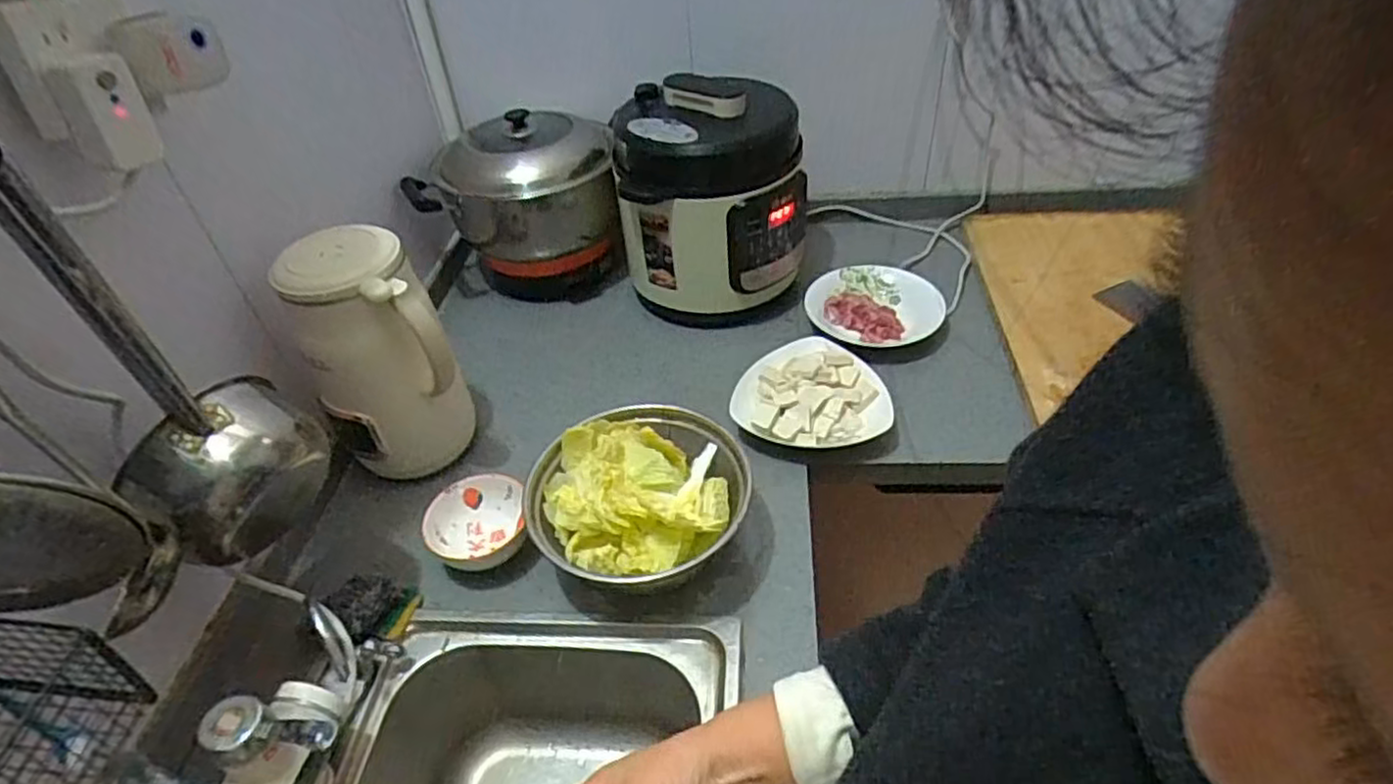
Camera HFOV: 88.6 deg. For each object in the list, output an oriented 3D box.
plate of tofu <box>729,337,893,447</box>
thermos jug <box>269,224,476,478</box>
[{"bbox_3d":[0.142,0.002,0.925,0.186,0.054,0.174,-3,42,3],"label":"plate of tofu"},{"bbox_3d":[-0.357,-0.034,0.820,0.157,0.278,0.137,-26,46,-21],"label":"thermos jug"}]

